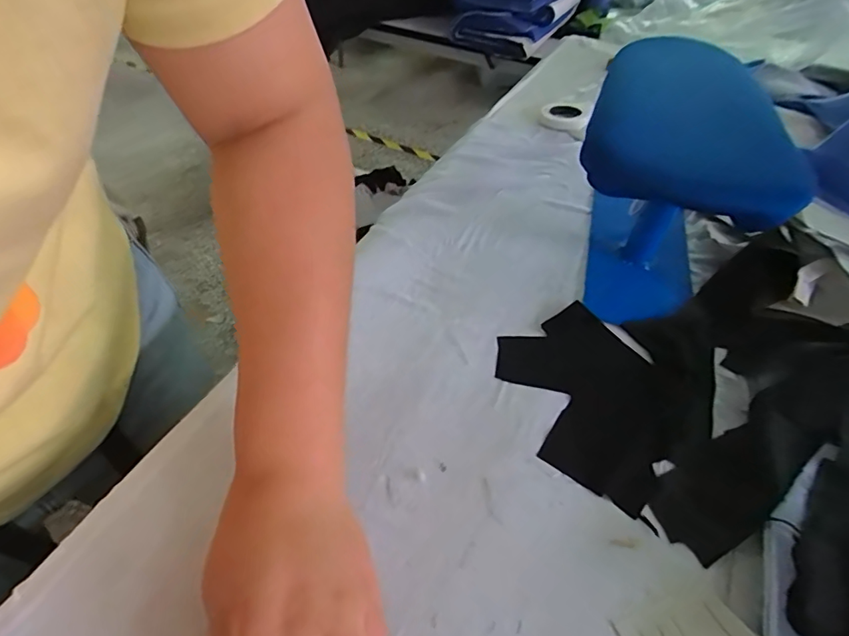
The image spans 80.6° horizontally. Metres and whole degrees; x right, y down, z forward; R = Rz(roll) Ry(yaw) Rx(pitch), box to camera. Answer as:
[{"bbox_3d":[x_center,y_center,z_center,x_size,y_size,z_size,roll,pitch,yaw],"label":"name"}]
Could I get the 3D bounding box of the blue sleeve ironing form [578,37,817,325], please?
[{"bbox_3d":[0.197,-0.121,0.418,0.130,0.130,0.233,15,48,12],"label":"blue sleeve ironing form"}]

